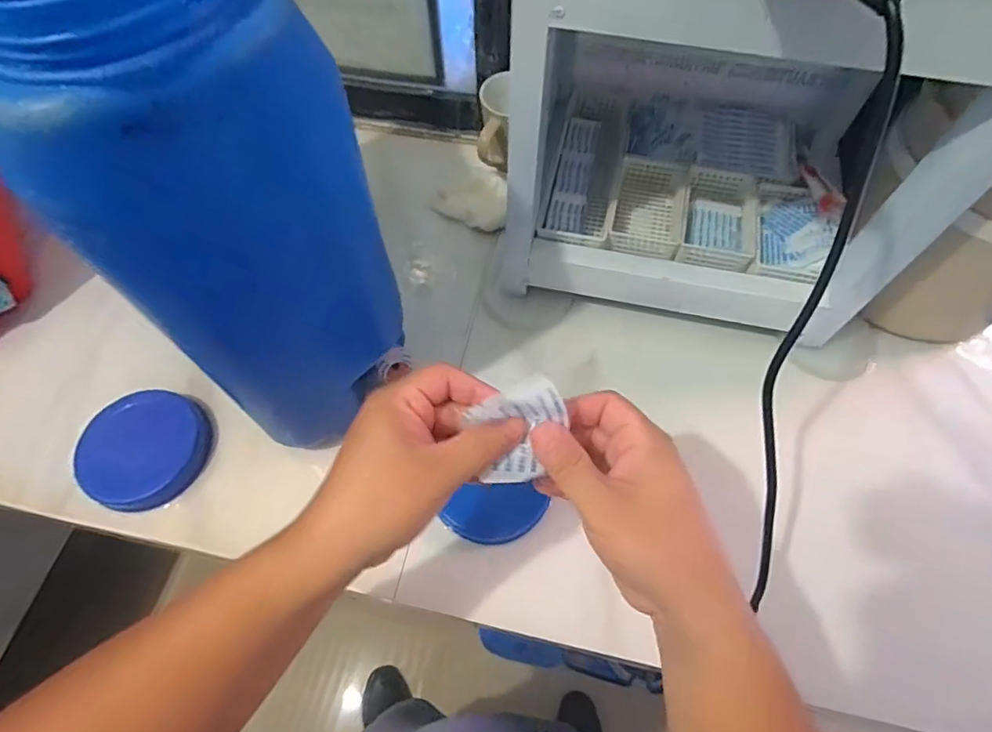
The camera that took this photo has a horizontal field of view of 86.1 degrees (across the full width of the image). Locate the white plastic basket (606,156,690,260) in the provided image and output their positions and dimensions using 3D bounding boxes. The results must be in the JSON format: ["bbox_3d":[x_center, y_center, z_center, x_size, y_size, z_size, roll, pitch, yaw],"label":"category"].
[{"bbox_3d":[0.172,-0.174,0.600,0.086,0.037,0.126,14,63,8],"label":"white plastic basket"}]

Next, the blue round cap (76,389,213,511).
[{"bbox_3d":[-0.350,0.081,0.525,0.112,0.025,0.112,0,62,0],"label":"blue round cap"}]

